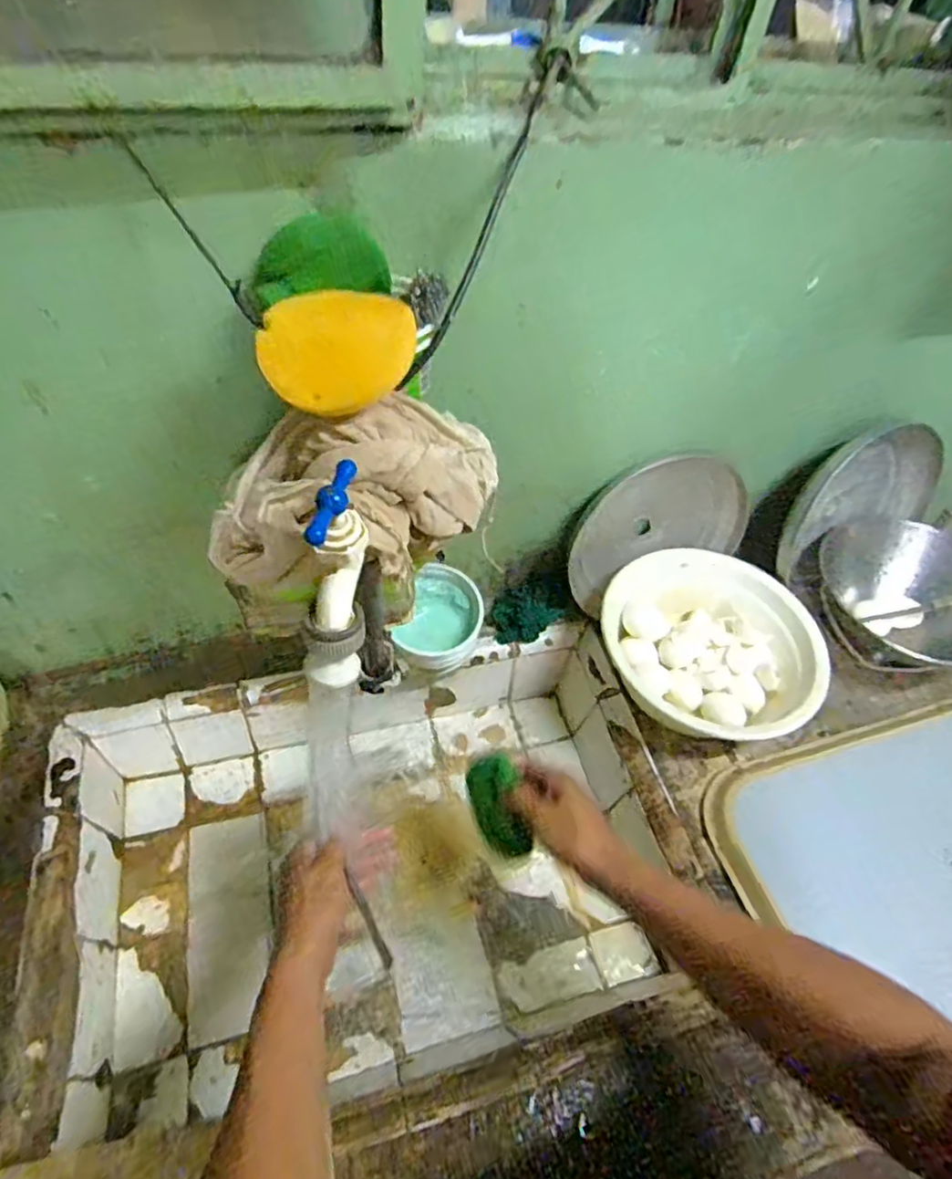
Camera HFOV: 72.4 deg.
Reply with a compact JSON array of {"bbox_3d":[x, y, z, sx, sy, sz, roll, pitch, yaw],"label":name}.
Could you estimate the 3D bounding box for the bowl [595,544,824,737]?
[{"bbox_3d":[0.270,0.065,0.777,0.242,0.078,0.232,3,50,-3],"label":"bowl"}]

